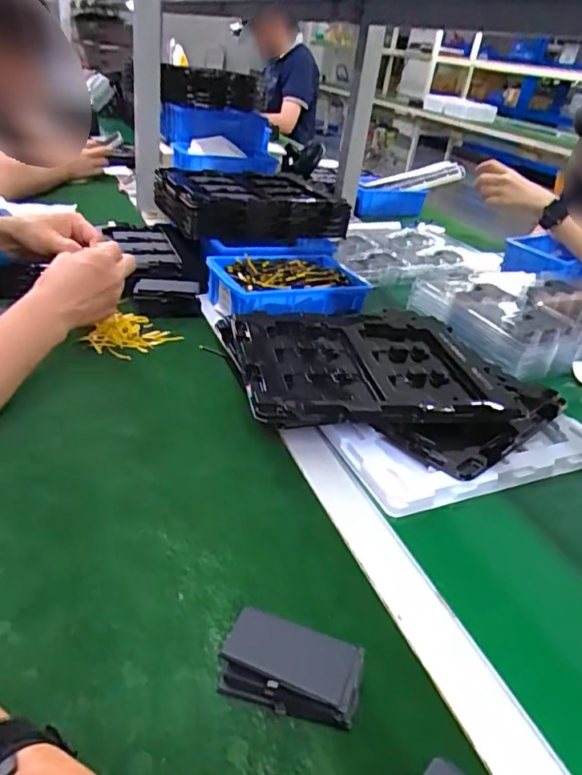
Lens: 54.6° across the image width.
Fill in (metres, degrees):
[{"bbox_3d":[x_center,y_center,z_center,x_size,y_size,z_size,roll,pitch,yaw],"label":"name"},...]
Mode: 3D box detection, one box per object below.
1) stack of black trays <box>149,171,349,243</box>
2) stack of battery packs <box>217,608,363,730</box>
[{"bbox_3d":[-0.059,-0.301,0.937,0.286,0.081,0.181,-10,36,-27],"label":"stack of black trays"},{"bbox_3d":[0.000,0.165,0.332,0.079,0.030,0.044,14,32,9],"label":"stack of battery packs"}]

